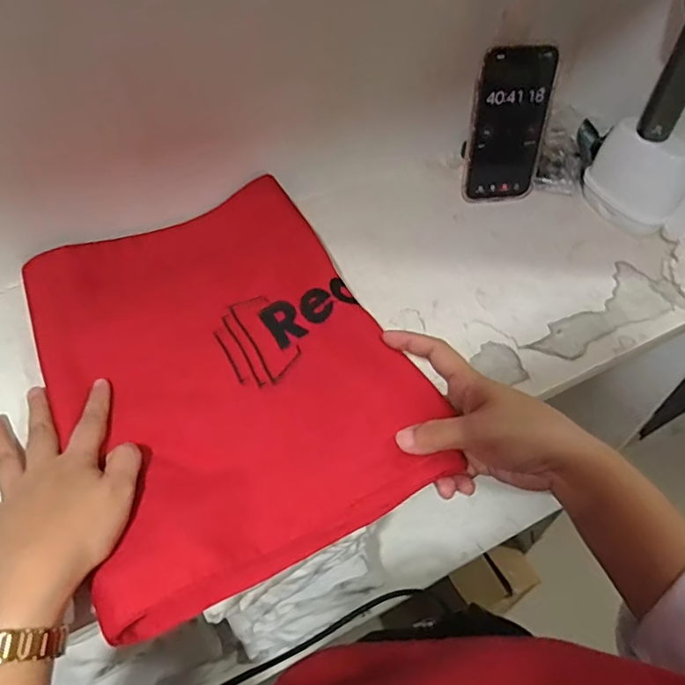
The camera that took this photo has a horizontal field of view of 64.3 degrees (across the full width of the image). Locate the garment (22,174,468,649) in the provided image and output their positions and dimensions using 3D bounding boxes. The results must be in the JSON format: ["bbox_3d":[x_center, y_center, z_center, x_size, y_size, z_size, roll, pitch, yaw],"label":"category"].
[{"bbox_3d":[-0.096,0.009,0.419,0.237,0.035,0.328,-22,56,-19],"label":"garment"}]

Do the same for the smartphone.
[{"bbox_3d":[0.166,-0.213,0.542,0.086,0.149,0.018,-6,40,-1],"label":"smartphone"}]

